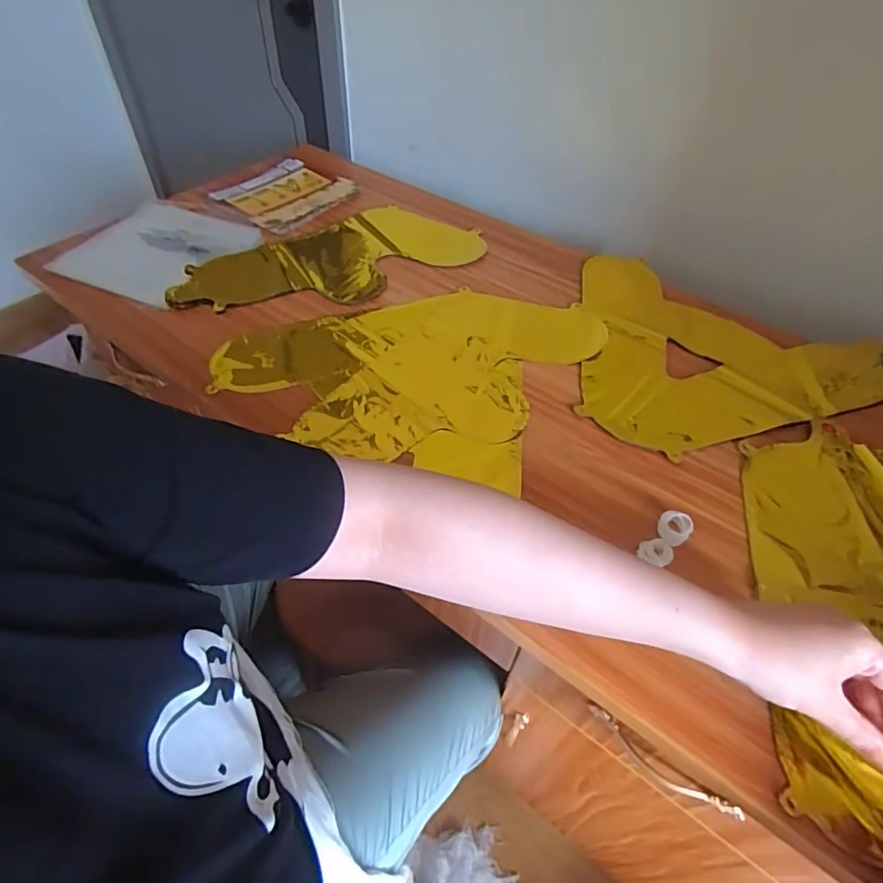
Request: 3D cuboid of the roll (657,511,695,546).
[{"bbox_3d":[0.213,0.082,0.495,0.028,0.014,0.035,27,54,20],"label":"roll"}]

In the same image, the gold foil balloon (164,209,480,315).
[{"bbox_3d":[-0.153,-0.258,0.778,0.433,0.030,0.192,-32,58,-26],"label":"gold foil balloon"}]

